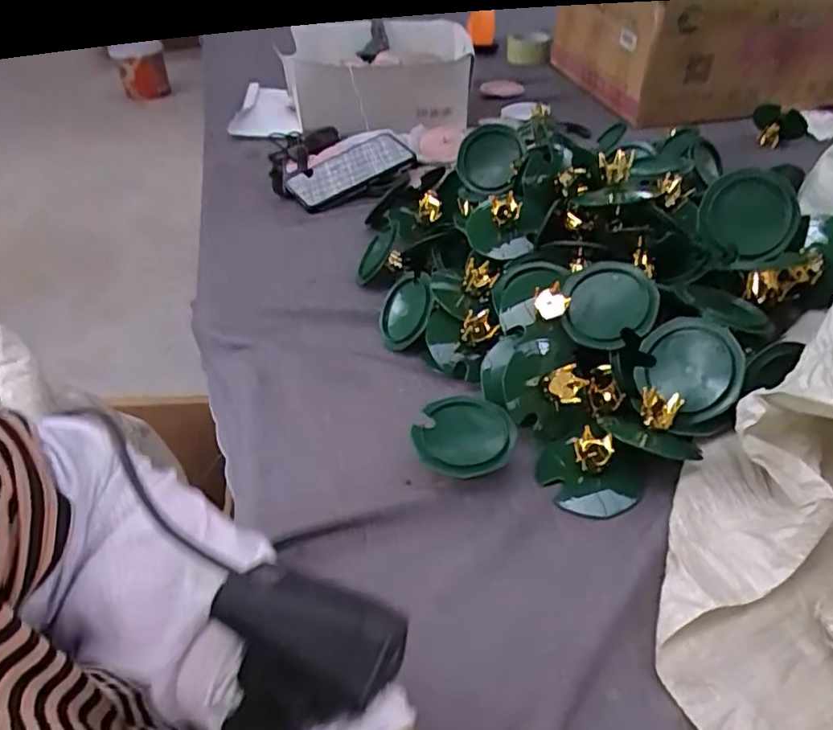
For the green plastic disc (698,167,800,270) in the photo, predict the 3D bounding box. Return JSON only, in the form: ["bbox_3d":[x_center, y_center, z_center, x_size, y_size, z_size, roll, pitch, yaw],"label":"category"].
[{"bbox_3d":[0.263,-0.115,0.485,0.069,0.072,0.017,-18,13,21],"label":"green plastic disc"}]

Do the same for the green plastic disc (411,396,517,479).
[{"bbox_3d":[0.034,0.049,0.446,0.071,0.022,0.070,-9,30,-6],"label":"green plastic disc"}]

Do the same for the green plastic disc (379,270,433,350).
[{"bbox_3d":[-0.009,-0.052,0.570,0.014,0.070,0.076,26,28,-30],"label":"green plastic disc"}]

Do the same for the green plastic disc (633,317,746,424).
[{"bbox_3d":[0.199,0.002,0.447,0.011,0.073,0.070,8,11,-46],"label":"green plastic disc"}]

